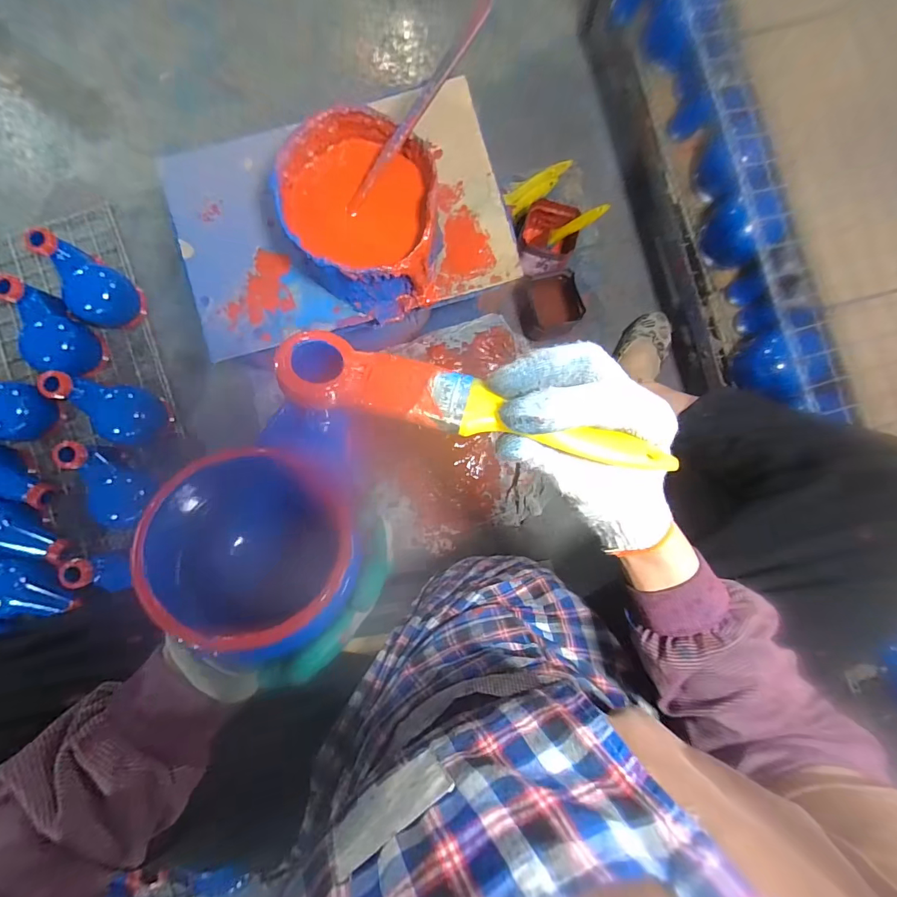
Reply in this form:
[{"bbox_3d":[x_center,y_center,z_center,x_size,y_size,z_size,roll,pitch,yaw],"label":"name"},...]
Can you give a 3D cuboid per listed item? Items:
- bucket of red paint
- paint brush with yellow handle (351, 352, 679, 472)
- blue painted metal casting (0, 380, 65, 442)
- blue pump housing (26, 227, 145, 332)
[{"bbox_3d":[-0.092,-0.242,0.462,0.160,0.092,0.178,-1,87,-2],"label":"bucket of red paint"},{"bbox_3d":[0.034,-0.016,0.223,0.169,0.013,0.032,15,86,-5],"label":"paint brush with yellow handle"},{"bbox_3d":[-0.713,-0.063,0.676,0.126,0.121,0.093,13,86,-1],"label":"blue painted metal casting"},{"bbox_3d":[-0.595,-0.265,0.704,0.136,0.108,0.098,32,86,0],"label":"blue pump housing"}]

